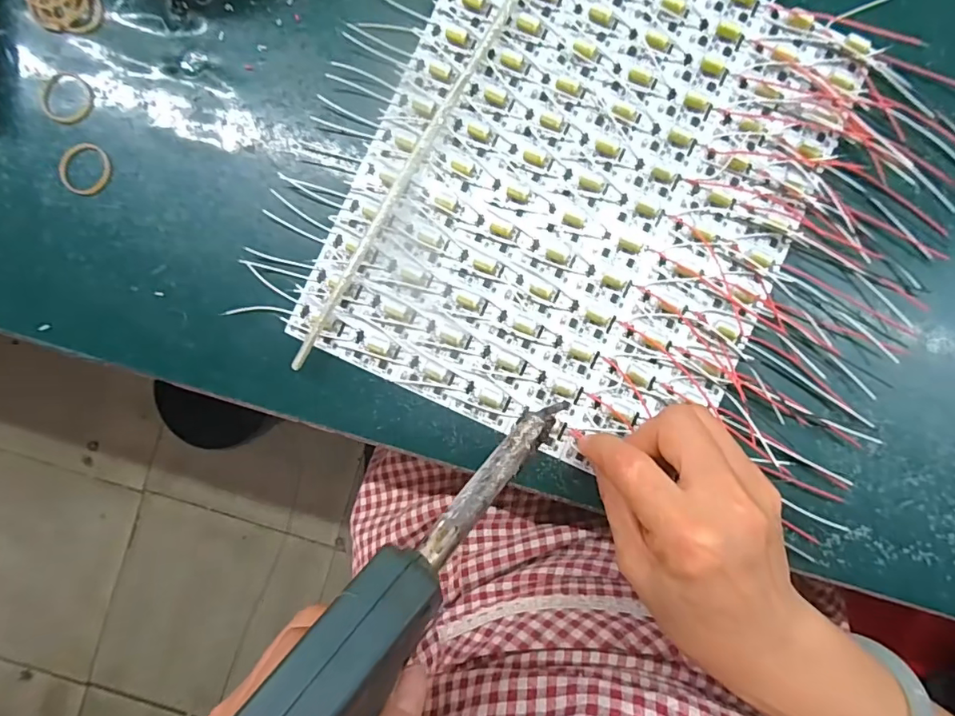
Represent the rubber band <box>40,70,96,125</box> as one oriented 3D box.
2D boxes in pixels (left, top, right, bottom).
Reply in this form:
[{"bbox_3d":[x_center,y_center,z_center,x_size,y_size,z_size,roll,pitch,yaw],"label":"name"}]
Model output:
[{"bbox_3d":[-0.239,-0.151,0.295,0.033,0.004,0.029,24,90,1],"label":"rubber band"}]

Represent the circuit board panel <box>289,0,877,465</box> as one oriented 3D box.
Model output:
[{"bbox_3d":[0.060,-0.097,0.287,0.240,0.010,0.283,23,90,1],"label":"circuit board panel"}]

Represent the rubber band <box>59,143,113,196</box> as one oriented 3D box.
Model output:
[{"bbox_3d":[-0.228,-0.110,0.295,0.028,0.004,0.030,0,89,1],"label":"rubber band"}]

